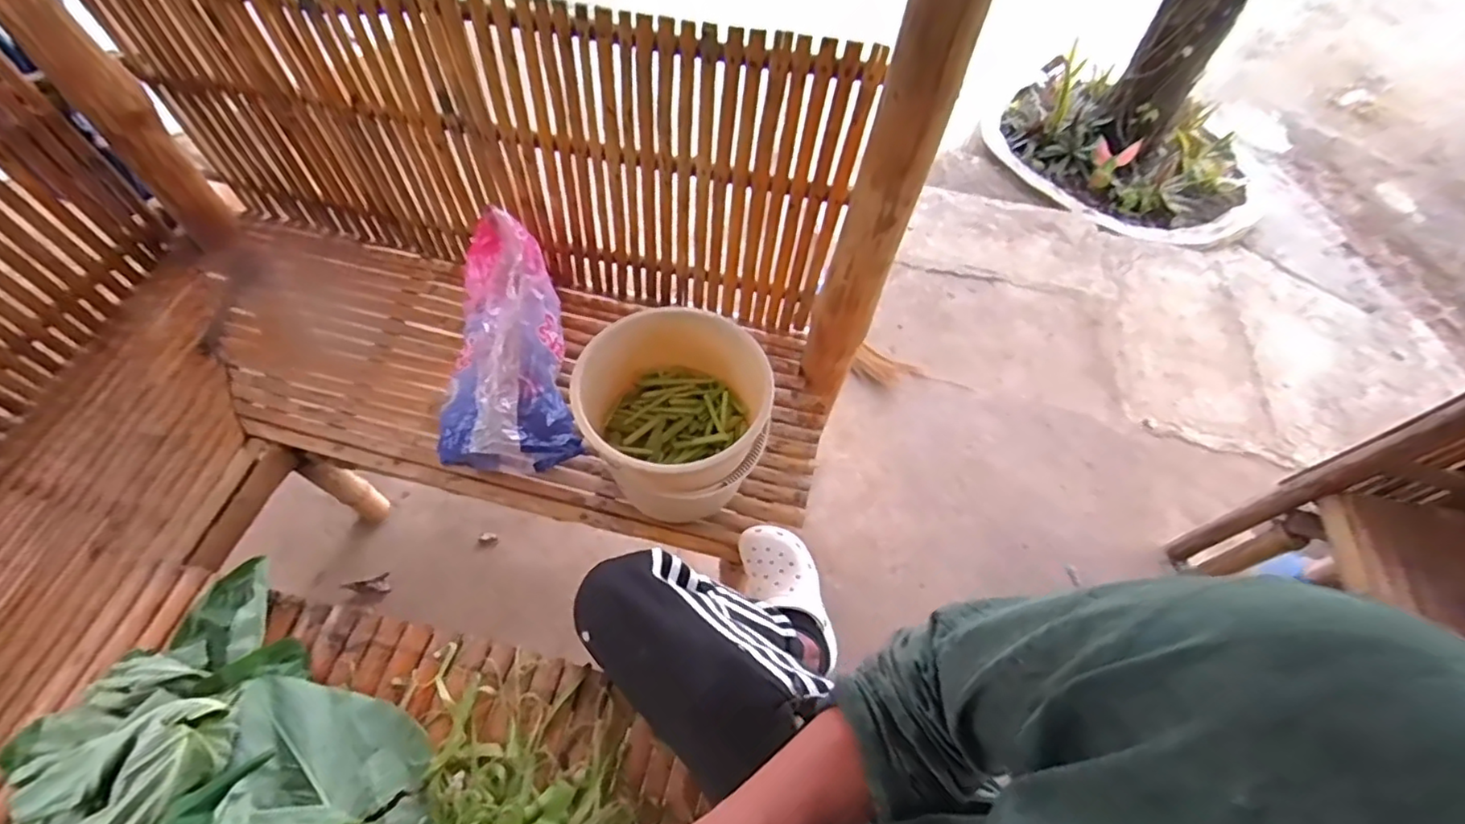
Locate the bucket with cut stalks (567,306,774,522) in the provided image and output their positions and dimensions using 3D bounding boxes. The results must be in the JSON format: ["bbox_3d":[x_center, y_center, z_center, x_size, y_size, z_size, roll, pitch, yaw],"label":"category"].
[{"bbox_3d":[-0.095,0.029,1.122,0.283,0.311,0.311,2,60,-3],"label":"bucket with cut stalks"}]

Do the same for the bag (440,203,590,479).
[{"bbox_3d":[-0.448,-0.122,1.217,0.228,0.218,0.481,-10,61,-9],"label":"bag"}]

